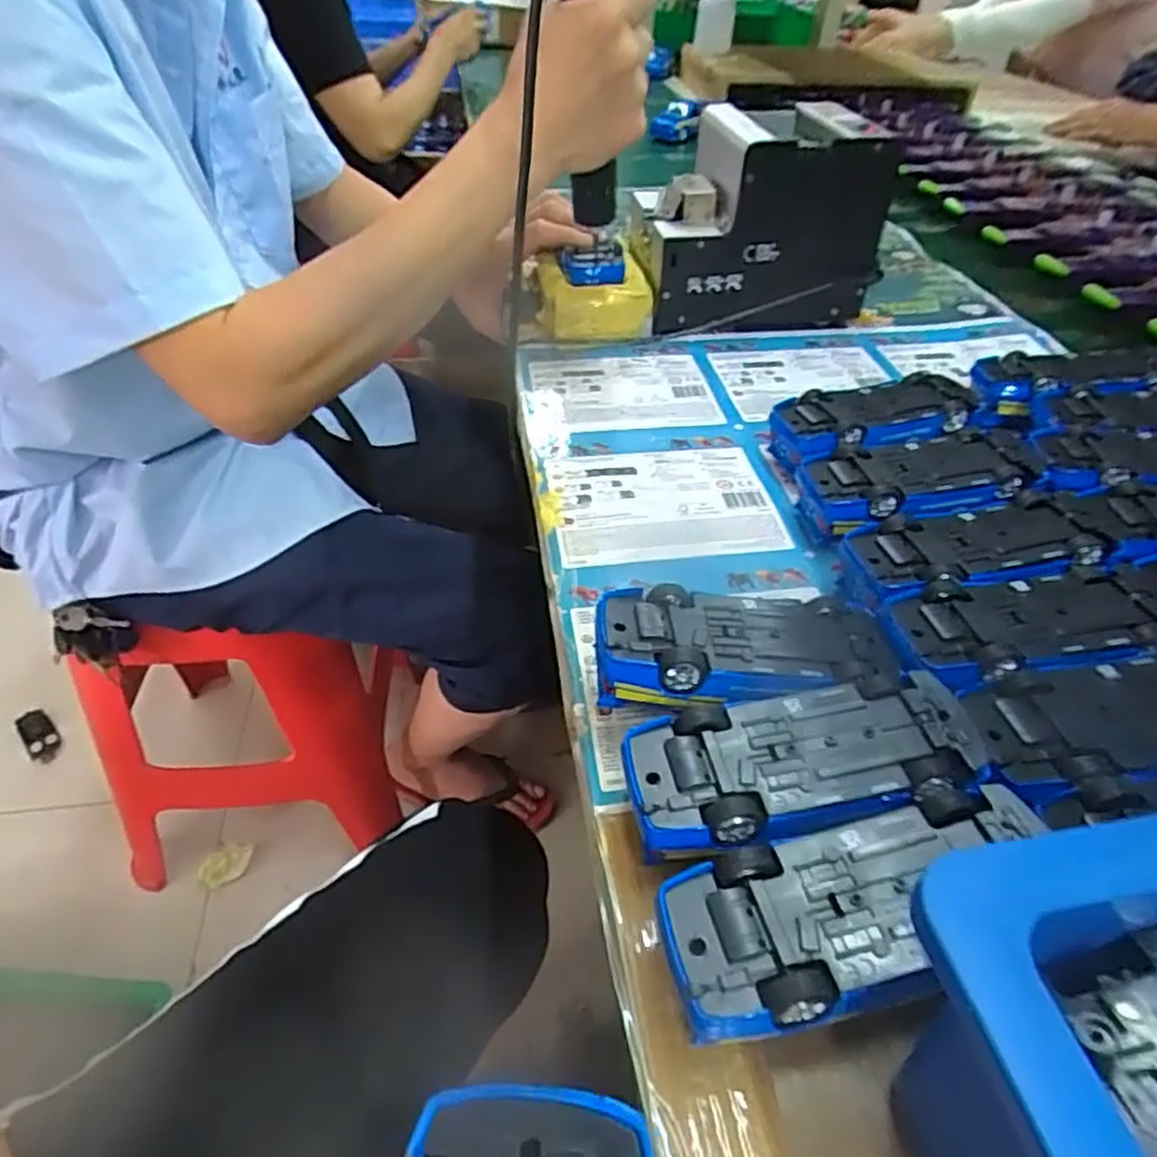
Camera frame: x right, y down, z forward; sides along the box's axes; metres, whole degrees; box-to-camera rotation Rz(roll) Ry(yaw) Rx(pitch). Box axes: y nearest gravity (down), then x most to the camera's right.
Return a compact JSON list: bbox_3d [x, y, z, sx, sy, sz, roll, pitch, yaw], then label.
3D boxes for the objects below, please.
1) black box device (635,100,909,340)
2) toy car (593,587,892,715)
[{"bbox_3d":[0.145,-0.302,0.632,0.176,0.140,0.131,-6,44,-11],"label":"black box device"},{"bbox_3d":[0.070,0.042,0.331,0.125,0.049,0.062,0,43,-4],"label":"toy car"}]

